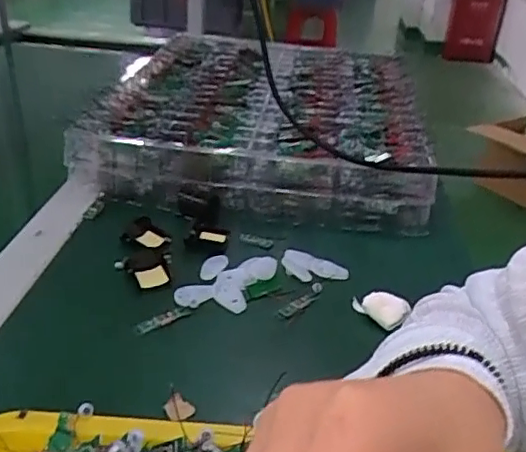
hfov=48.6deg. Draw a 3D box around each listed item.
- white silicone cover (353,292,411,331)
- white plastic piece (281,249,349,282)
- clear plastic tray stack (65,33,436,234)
[{"bbox_3d":[0.097,0.069,0.485,0.045,0.027,0.023,12,30,14],"label":"white silicone cover"},{"bbox_3d":[0.046,0.040,0.546,0.060,0.013,0.030,17,31,22],"label":"white plastic piece"},{"bbox_3d":[0.003,-0.158,0.845,0.393,0.093,0.541,5,29,2],"label":"clear plastic tray stack"}]

